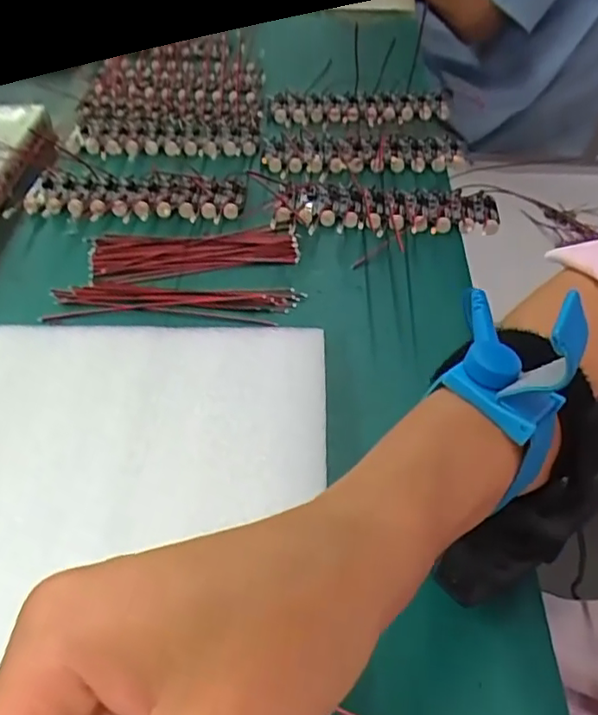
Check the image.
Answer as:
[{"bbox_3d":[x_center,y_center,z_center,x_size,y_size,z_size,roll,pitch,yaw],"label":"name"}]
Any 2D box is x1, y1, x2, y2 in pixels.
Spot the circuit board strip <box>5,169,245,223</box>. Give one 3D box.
[{"bbox_3d":[-0.121,-0.119,0.436,0.158,0.012,0.069,1,47,7],"label":"circuit board strip"}]

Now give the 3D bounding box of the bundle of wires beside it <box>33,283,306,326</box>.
[{"bbox_3d":[-0.075,-0.034,0.365,0.148,0.014,0.032,0,47,3],"label":"bundle of wires beside it"}]

